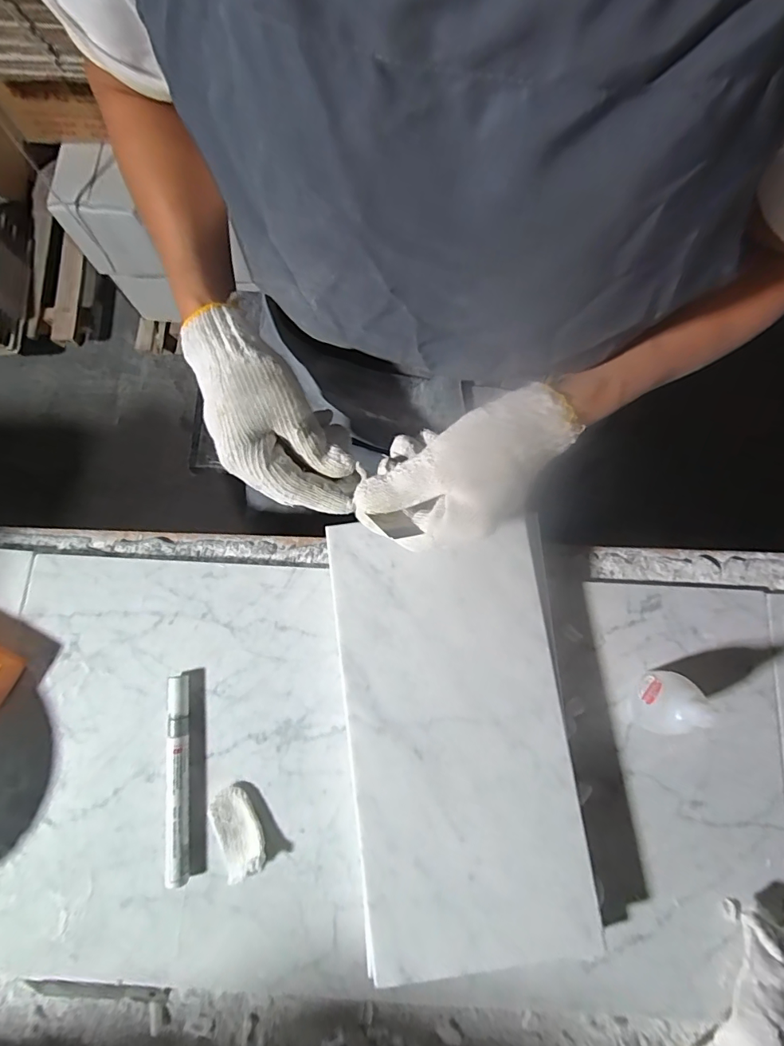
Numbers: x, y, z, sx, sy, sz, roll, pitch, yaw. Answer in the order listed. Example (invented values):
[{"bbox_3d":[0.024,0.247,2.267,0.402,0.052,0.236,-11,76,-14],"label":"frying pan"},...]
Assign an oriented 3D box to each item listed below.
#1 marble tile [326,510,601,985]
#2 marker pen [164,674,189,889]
[{"bbox_3d":[0.044,0.147,0.329,0.159,0.007,0.288,-4,79,-1],"label":"marble tile"},{"bbox_3d":[-0.162,0.191,0.353,0.016,0.016,0.143,-5,79,-1],"label":"marker pen"}]

